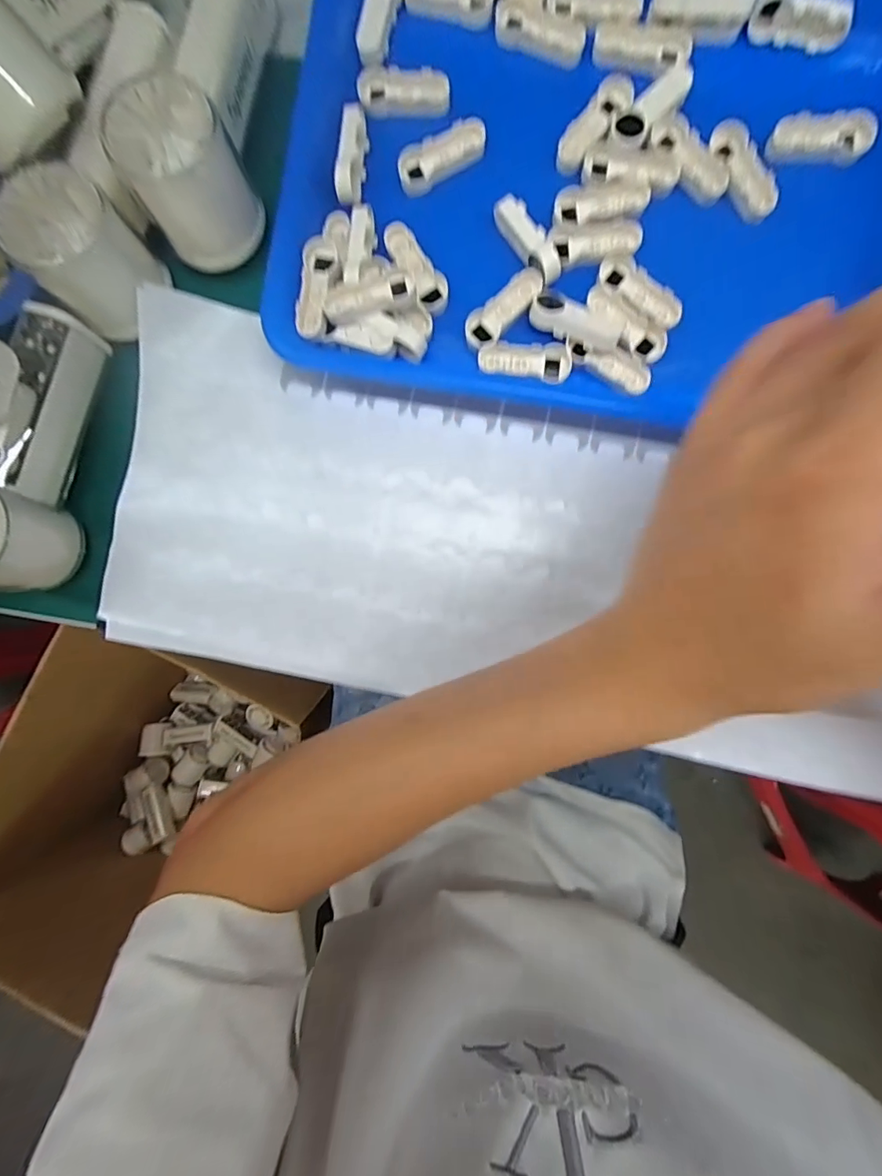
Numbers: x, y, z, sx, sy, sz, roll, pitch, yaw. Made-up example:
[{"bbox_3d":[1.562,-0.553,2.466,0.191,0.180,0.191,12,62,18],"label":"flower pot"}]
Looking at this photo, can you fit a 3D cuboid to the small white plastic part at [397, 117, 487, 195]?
[{"bbox_3d":[0.001,-0.240,0.257,0.050,0.011,0.018,-29,90,5],"label":"small white plastic part"}]

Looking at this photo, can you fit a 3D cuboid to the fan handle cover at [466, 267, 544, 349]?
[{"bbox_3d":[0.036,-0.155,0.261,0.049,0.009,0.019,-39,89,5],"label":"fan handle cover"}]

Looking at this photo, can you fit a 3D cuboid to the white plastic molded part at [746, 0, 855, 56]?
[{"bbox_3d":[0.187,-0.297,0.242,0.050,0.019,0.012,15,94,4],"label":"white plastic molded part"}]

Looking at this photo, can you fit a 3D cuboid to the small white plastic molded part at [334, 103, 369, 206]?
[{"bbox_3d":[-0.049,-0.240,0.255,0.012,0.018,0.052,7,93,4],"label":"small white plastic molded part"}]

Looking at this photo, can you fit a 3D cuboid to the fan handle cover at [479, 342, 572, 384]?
[{"bbox_3d":[0.047,-0.127,0.259,0.050,0.004,0.019,9,93,4],"label":"fan handle cover"}]

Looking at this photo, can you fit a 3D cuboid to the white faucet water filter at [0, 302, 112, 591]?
[{"bbox_3d":[-0.233,-0.074,0.252,0.052,0.062,0.152,9,93,4],"label":"white faucet water filter"}]

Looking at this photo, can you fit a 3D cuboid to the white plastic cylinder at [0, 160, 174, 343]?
[{"bbox_3d":[-0.185,-0.173,0.245,0.053,0.057,0.056,0,93,5],"label":"white plastic cylinder"}]

